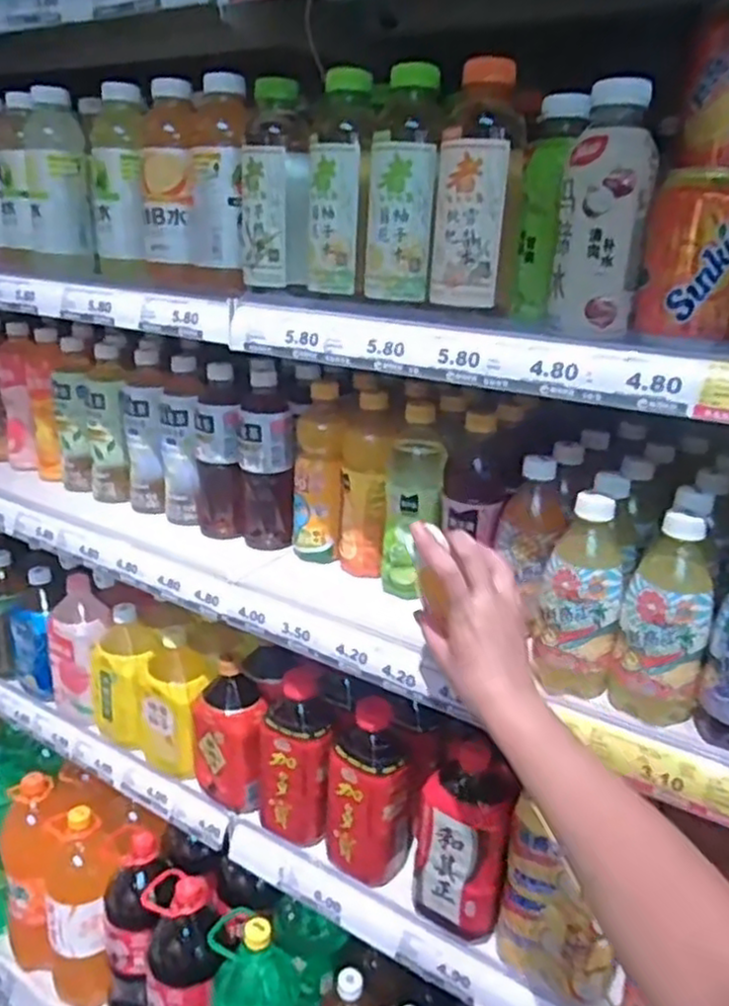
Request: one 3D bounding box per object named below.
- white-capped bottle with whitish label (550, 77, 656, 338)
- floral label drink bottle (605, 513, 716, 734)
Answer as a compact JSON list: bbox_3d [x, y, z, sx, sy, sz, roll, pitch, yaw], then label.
[{"bbox_3d":[0.173,-0.210,0.526,0.062,0.162,0.060,3,20,1],"label":"white-capped bottle with whitish label"},{"bbox_3d":[0.243,0.092,0.586,0.071,0.167,0.065,12,22,25],"label":"floral label drink bottle"}]

